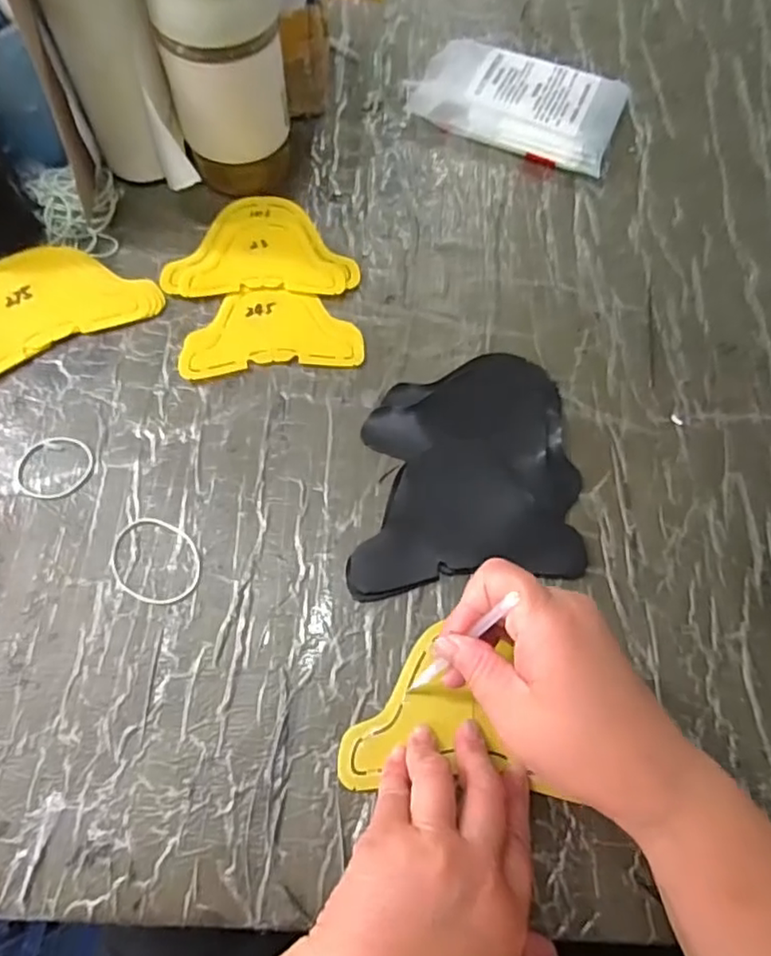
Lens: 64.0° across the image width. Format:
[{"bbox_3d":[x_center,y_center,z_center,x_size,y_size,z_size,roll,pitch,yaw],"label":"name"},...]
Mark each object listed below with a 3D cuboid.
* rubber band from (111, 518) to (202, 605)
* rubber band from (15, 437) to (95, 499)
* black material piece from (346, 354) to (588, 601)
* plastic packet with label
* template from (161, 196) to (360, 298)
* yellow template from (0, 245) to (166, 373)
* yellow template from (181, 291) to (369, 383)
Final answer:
[{"bbox_3d":[-0.141,0.051,0.377,0.059,0.004,0.048,21,67,8],"label":"rubber band"},{"bbox_3d":[-0.214,-0.007,0.401,0.047,0.004,0.044,0,66,-1],"label":"rubber band"},{"bbox_3d":[0.050,-0.008,0.409,0.150,0.011,0.158,-5,66,-4],"label":"black material piece"},{"bbox_3d":[0.117,-0.333,0.547,0.177,0.027,0.098,21,67,8],"label":"plastic packet with label"},{"bbox_3d":[-0.096,-0.182,0.483,0.142,0.004,0.097,-3,66,-2],"label":"template"},{"bbox_3d":[-0.250,-0.130,0.450,0.148,0.005,0.091,-28,73,-15],"label":"yellow template"},{"bbox_3d":[-0.083,-0.108,0.450,0.126,0.006,0.070,-6,66,-4],"label":"yellow template"}]

